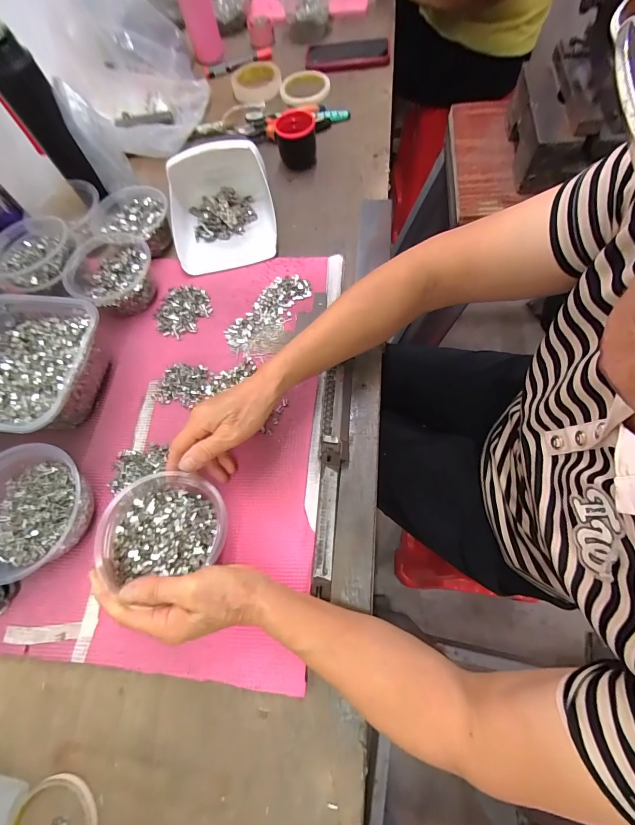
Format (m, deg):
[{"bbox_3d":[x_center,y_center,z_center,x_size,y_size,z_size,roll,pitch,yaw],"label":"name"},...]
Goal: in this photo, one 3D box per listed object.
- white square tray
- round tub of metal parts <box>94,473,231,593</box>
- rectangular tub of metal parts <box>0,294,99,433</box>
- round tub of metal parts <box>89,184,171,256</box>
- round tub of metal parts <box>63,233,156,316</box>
[{"bbox_3d":[-0.147,-0.311,0.525,0.153,0.080,0.174,-11,69,3],"label":"white square tray"},{"bbox_3d":[-0.149,0.116,0.351,0.108,0.055,0.095,-9,57,-19],"label":"round tub of metal parts"},{"bbox_3d":[-0.366,-0.054,0.448,0.183,0.070,0.177,8,69,10],"label":"rectangular tub of metal parts"},{"bbox_3d":[-0.282,-0.294,0.543,0.111,0.047,0.103,-2,68,6],"label":"round tub of metal parts"},{"bbox_3d":[-0.284,-0.195,0.499,0.107,0.054,0.105,-1,68,1],"label":"round tub of metal parts"}]

